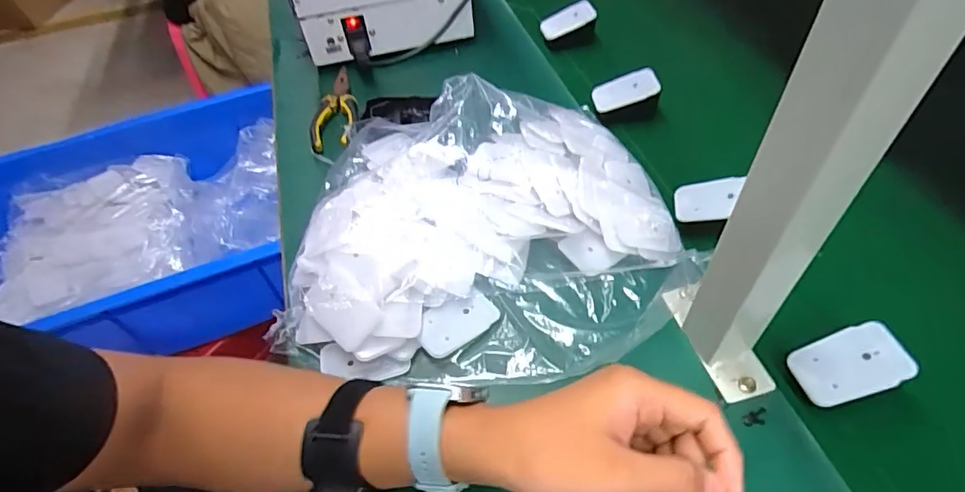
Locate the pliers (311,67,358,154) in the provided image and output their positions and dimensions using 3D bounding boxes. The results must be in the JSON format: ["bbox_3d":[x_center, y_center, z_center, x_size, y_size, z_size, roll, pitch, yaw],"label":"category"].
[{"bbox_3d":[-0.173,-0.164,0.622,0.050,0.025,0.146,-10,51,-3],"label":"pliers"}]

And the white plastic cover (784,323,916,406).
[{"bbox_3d":[0.255,0.082,0.367,0.069,0.004,0.044,-26,57,10],"label":"white plastic cover"}]

